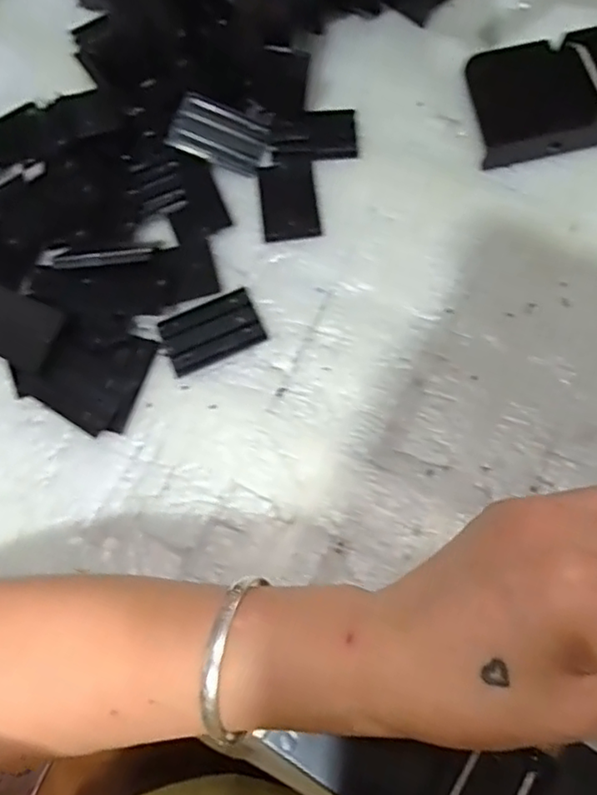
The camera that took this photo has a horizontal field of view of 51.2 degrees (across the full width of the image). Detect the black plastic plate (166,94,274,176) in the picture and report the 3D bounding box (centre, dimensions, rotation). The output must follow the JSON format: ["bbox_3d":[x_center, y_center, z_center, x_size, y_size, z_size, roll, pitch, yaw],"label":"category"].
[{"bbox_3d":[-0.045,-0.160,0.383,0.063,0.004,0.036,20,81,-6],"label":"black plastic plate"}]

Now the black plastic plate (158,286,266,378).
[{"bbox_3d":[-0.048,-0.037,0.343,0.052,0.005,0.033,-23,71,-6],"label":"black plastic plate"}]

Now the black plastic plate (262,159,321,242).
[{"bbox_3d":[-0.005,-0.119,0.373,0.032,0.004,0.054,-5,70,0],"label":"black plastic plate"}]

